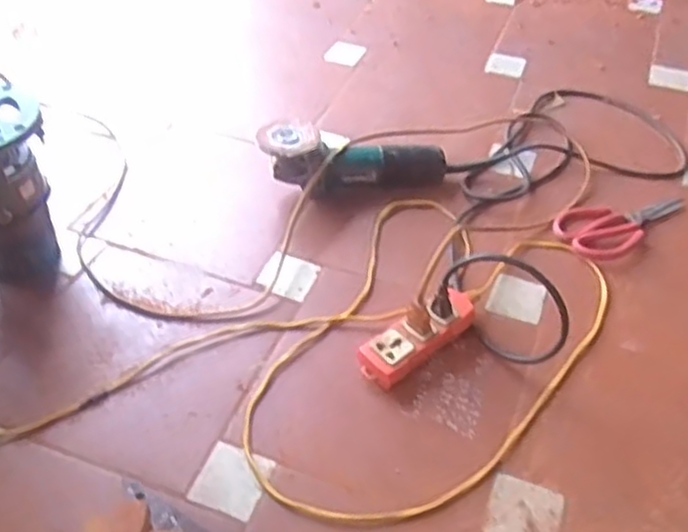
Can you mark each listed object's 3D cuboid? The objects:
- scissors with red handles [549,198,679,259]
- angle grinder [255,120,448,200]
[{"bbox_3d":[0.419,-0.071,1.086,0.226,0.016,0.111,-22,49,-24],"label":"scissors with red handles"},{"bbox_3d":[0.016,-0.149,1.113,0.287,0.107,0.087,1,43,-2],"label":"angle grinder"}]

